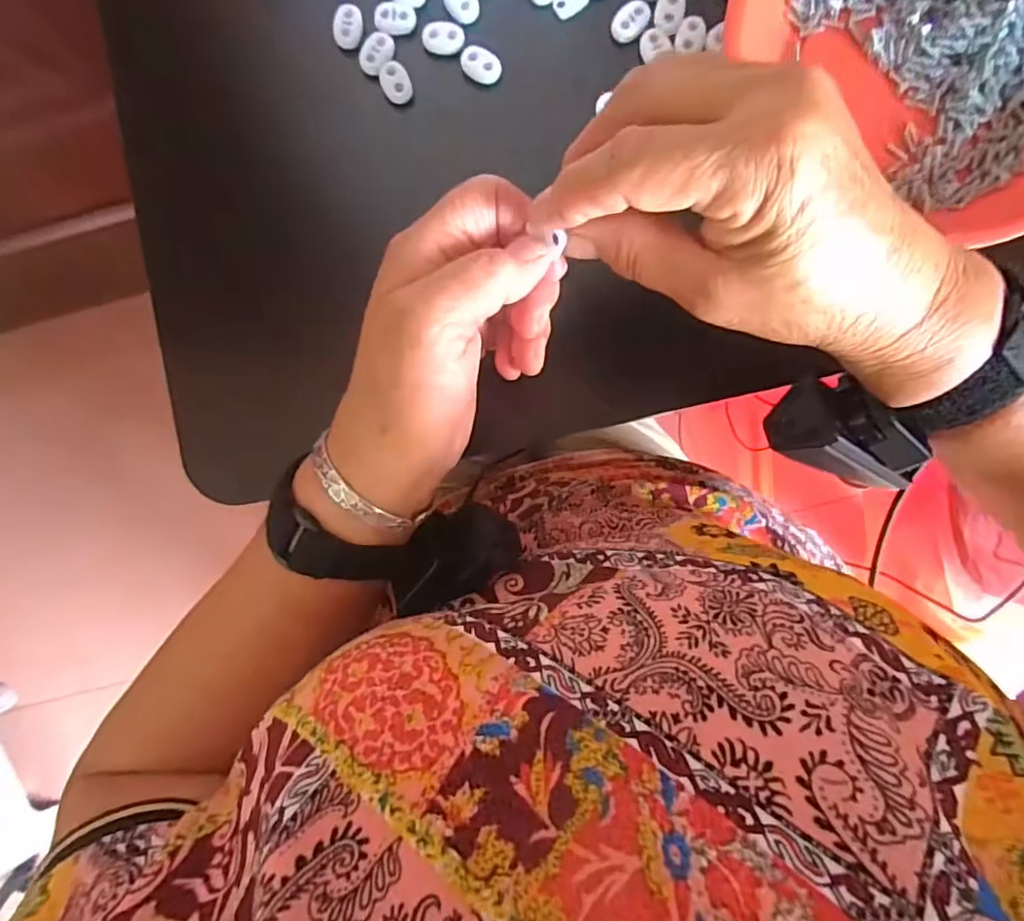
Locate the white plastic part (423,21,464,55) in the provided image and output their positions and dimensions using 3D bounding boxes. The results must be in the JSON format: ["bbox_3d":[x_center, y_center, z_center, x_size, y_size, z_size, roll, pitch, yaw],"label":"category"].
[{"bbox_3d":[-0.037,-0.228,0.312,0.022,0.006,0.016,12,86,4],"label":"white plastic part"}]

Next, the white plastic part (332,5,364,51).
[{"bbox_3d":[-0.088,-0.234,0.312,0.014,0.006,0.021,9,86,4],"label":"white plastic part"}]

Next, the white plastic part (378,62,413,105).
[{"bbox_3d":[-0.063,-0.205,0.314,0.016,0.007,0.021,-27,85,1],"label":"white plastic part"}]

